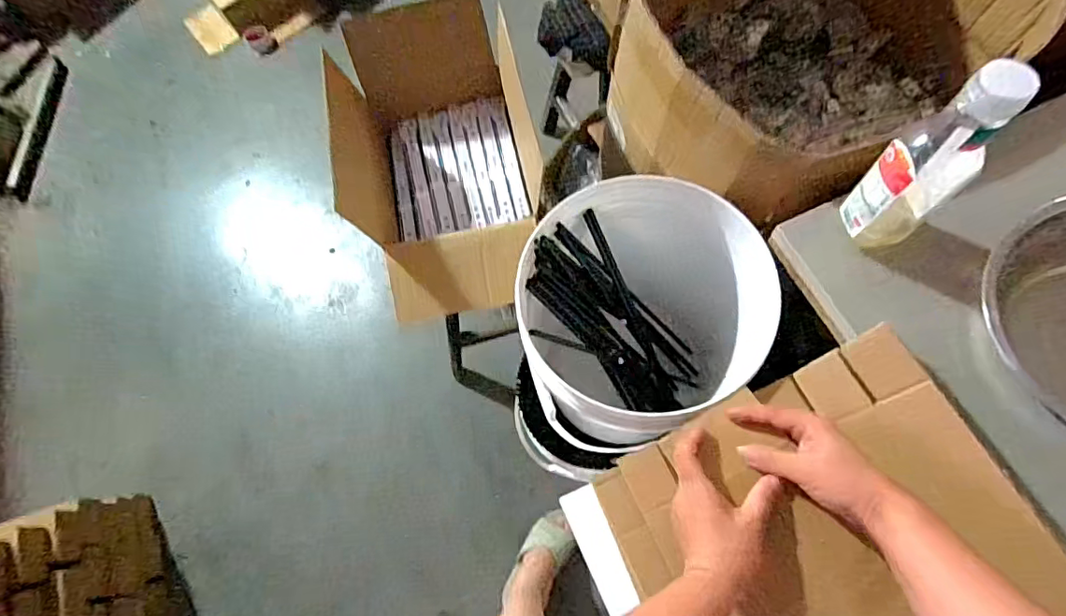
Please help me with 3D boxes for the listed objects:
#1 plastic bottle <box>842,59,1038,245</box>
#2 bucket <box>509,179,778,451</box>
[{"bbox_3d":[0.349,-0.128,0.475,0.068,0.198,0.069,-38,71,-9],"label":"plastic bottle"},{"bbox_3d":[0.135,0.026,0.767,0.283,0.340,0.311,-2,69,5],"label":"bucket"}]

